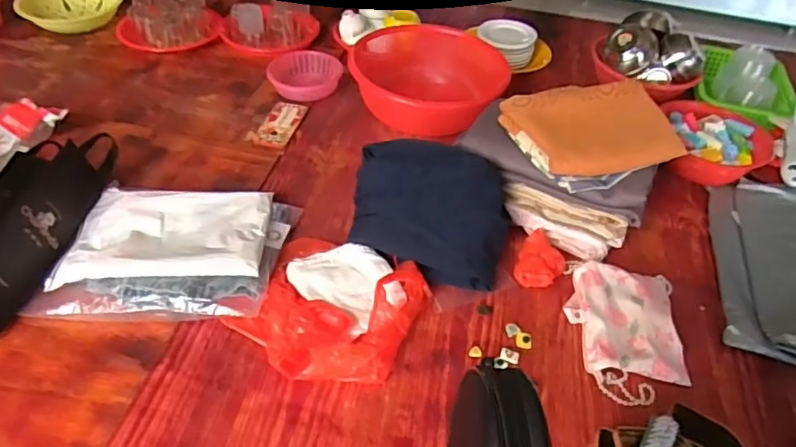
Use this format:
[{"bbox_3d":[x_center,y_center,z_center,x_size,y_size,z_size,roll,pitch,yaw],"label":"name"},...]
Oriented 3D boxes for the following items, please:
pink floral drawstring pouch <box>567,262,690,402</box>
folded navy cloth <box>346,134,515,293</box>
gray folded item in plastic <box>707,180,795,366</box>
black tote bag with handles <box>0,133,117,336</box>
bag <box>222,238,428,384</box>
[{"bbox_3d":[0.362,0.161,0.907,0.176,0.039,0.245,6,44,1],"label":"pink floral drawstring pouch"},{"bbox_3d":[0.051,-0.023,0.984,0.266,0.224,0.060,13,0,11],"label":"folded navy cloth"},{"bbox_3d":[0.685,0.066,1.020,0.226,0.058,0.424,14,44,9],"label":"gray folded item in plastic"},{"bbox_3d":[-0.595,0.007,0.920,0.126,0.112,0.427,8,44,3],"label":"black tote bag with handles"},{"bbox_3d":[-0.104,0.126,0.880,0.244,0.061,0.250,20,46,15],"label":"bag"}]

